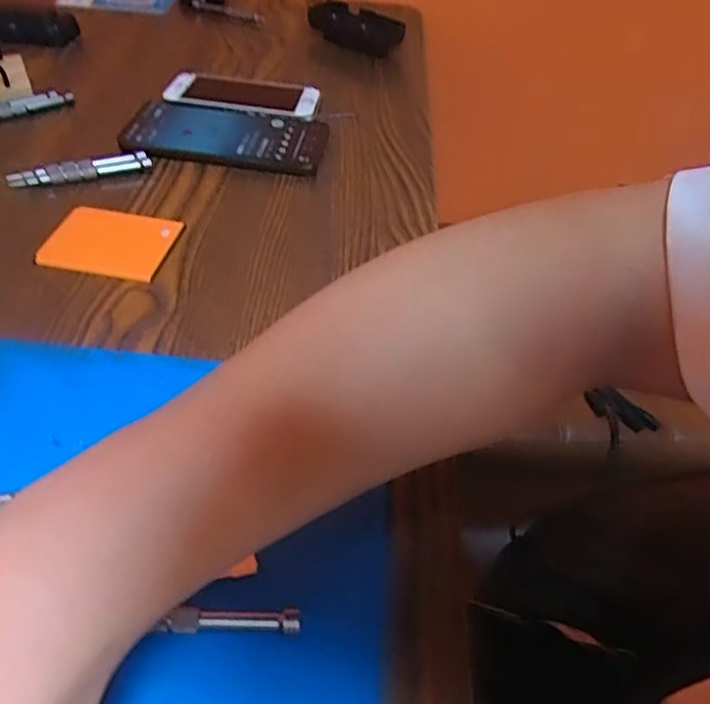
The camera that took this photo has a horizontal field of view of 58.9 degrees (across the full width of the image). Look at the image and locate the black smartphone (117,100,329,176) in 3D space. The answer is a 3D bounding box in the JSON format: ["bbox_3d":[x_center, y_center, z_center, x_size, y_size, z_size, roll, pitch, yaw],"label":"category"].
[{"bbox_3d":[-0.108,-0.181,0.529,0.163,0.013,0.080,5,47,0],"label":"black smartphone"}]

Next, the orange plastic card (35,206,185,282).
[{"bbox_3d":[-0.166,-0.076,0.430,0.080,0.007,0.064,11,50,2],"label":"orange plastic card"}]

